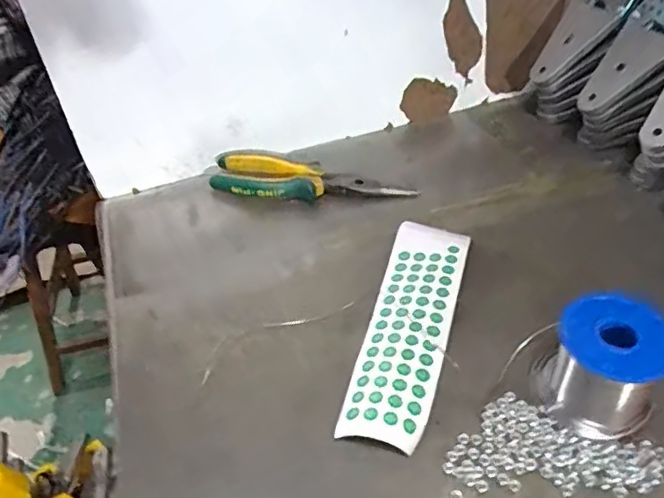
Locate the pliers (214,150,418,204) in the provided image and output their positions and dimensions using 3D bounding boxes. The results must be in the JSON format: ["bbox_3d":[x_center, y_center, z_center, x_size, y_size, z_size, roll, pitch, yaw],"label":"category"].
[{"bbox_3d":[-0.019,-0.072,0.581,0.196,0.027,0.062,0,42,6],"label":"pliers"}]

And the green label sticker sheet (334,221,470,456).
[{"bbox_3d":[0.061,0.051,0.441,0.058,0.015,0.213,8,43,15],"label":"green label sticker sheet"}]

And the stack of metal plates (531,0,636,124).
[{"bbox_3d":[0.270,-0.222,0.624,0.045,0.171,0.074,4,27,-45],"label":"stack of metal plates"}]

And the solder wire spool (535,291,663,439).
[{"bbox_3d":[0.169,0.072,0.365,0.073,0.065,0.063,19,47,25],"label":"solder wire spool"}]

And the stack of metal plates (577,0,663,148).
[{"bbox_3d":[0.302,-0.177,0.570,0.045,0.168,0.072,6,27,-44],"label":"stack of metal plates"}]

